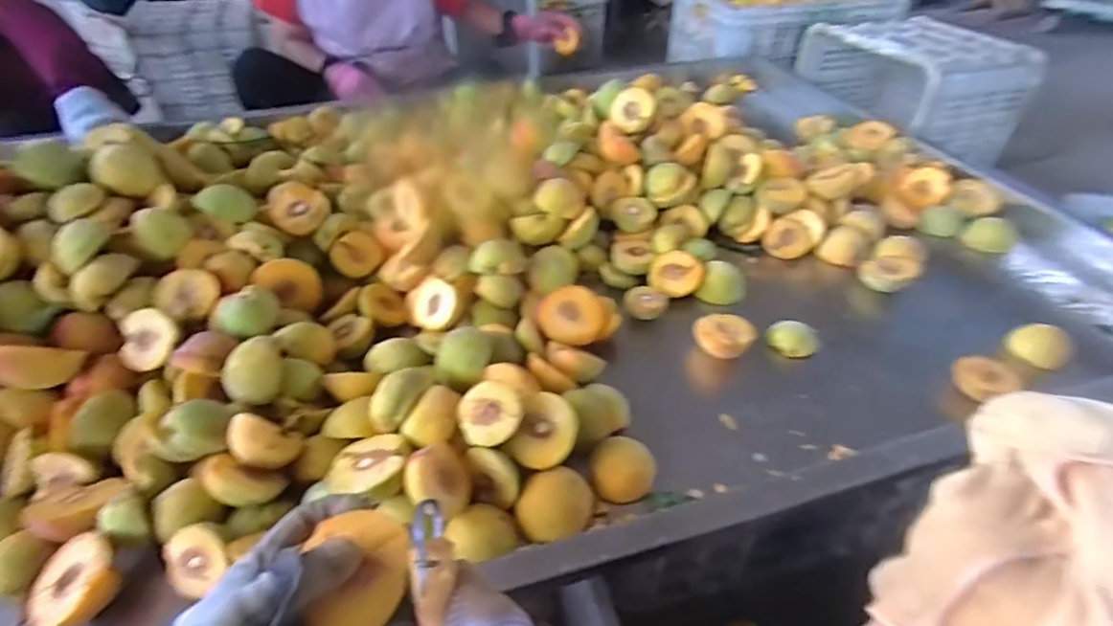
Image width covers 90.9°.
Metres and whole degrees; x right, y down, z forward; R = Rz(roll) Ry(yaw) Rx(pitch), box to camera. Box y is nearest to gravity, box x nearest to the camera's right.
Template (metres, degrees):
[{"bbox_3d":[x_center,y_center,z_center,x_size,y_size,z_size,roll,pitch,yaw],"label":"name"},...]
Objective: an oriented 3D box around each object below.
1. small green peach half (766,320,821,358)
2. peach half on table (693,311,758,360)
[{"bbox_3d":[0.274,0.030,0.630,0.048,0.019,0.050,-1,41,1],"label":"small green peach half"},{"bbox_3d":[0.192,0.030,0.629,0.065,0.036,0.059,20,46,23],"label":"peach half on table"}]

